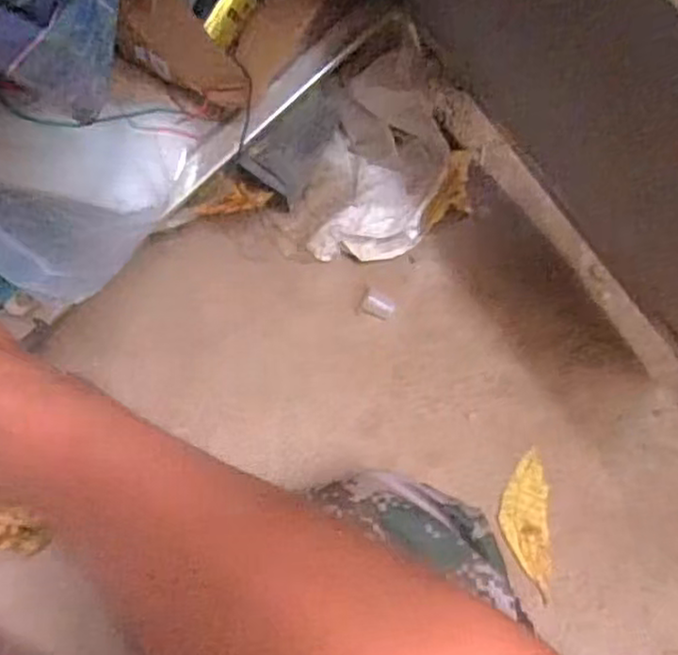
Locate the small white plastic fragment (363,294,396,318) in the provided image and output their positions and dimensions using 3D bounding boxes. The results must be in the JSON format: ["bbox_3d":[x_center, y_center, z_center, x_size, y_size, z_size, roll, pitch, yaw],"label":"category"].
[{"bbox_3d":[0.034,-0.018,0.624,0.027,0.006,0.016,23,85,10],"label":"small white plastic fragment"}]

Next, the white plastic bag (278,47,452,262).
[{"bbox_3d":[0.025,-0.143,0.614,0.135,0.045,0.186,25,85,10],"label":"white plastic bag"}]

